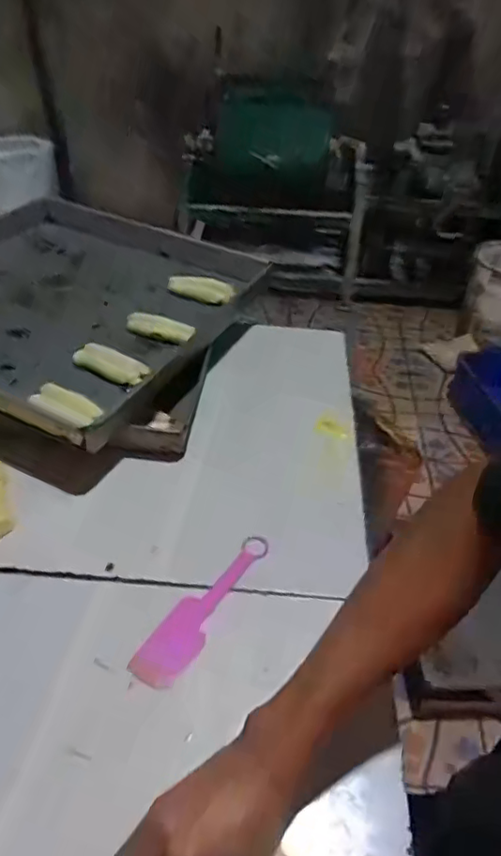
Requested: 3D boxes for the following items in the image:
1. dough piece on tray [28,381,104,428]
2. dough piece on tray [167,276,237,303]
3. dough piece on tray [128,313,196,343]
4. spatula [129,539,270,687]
[{"bbox_3d":[-0.213,-0.025,0.666,0.085,0.017,0.050,23,47,22],"label":"dough piece on tray"},{"bbox_3d":[-0.075,-0.212,0.874,0.100,0.037,0.017,6,43,4],"label":"dough piece on tray"},{"bbox_3d":[-0.123,-0.137,0.784,0.101,0.023,0.028,15,44,14],"label":"dough piece on tray"},{"bbox_3d":[-0.041,0.169,0.557,0.044,0.010,0.180,26,48,24],"label":"spatula"}]

